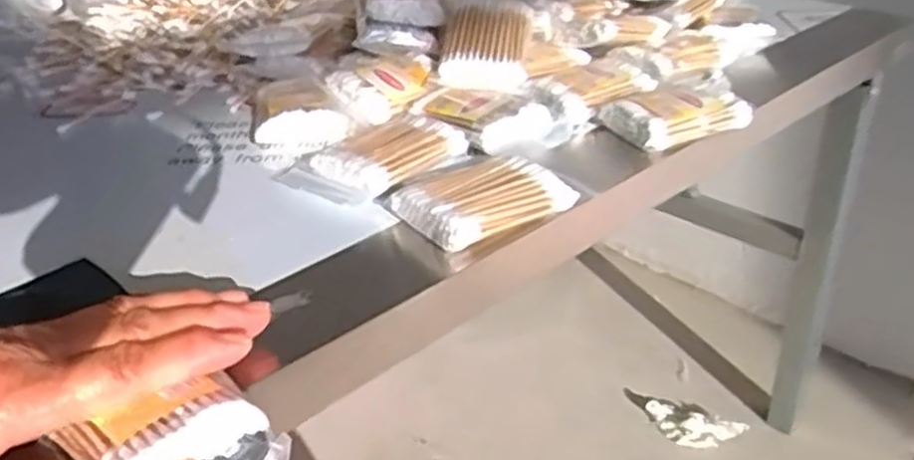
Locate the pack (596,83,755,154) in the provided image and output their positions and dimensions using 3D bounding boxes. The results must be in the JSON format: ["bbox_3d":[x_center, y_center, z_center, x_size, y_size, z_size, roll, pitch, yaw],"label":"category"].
[{"bbox_3d":[0.135,-0.073,0.493,0.074,0.019,0.052,-15,31,-21],"label":"pack"}]

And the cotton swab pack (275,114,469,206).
[{"bbox_3d":[-0.049,-0.044,0.460,0.069,0.019,0.089,23,38,38],"label":"cotton swab pack"}]

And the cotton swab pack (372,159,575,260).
[{"bbox_3d":[0.012,-0.015,0.414,0.075,0.027,0.061,-22,34,-30],"label":"cotton swab pack"}]

